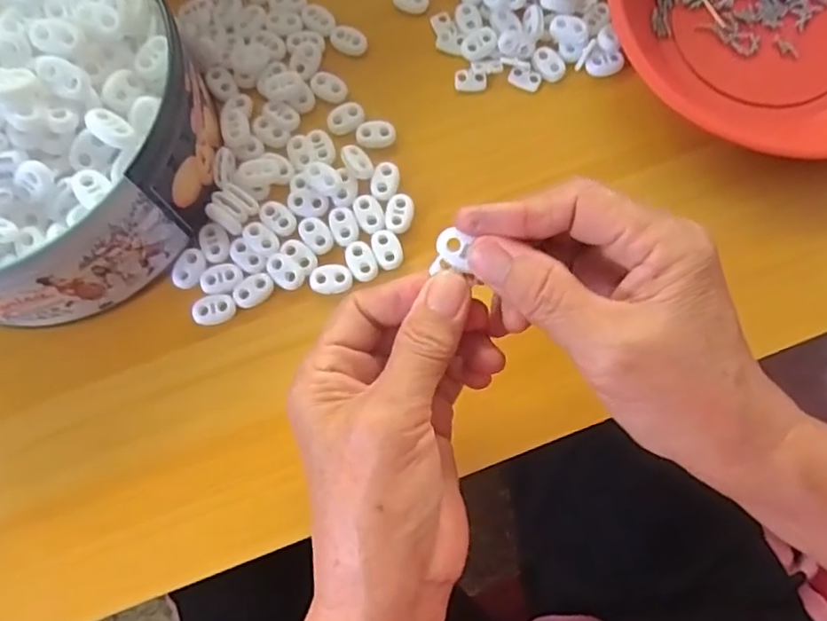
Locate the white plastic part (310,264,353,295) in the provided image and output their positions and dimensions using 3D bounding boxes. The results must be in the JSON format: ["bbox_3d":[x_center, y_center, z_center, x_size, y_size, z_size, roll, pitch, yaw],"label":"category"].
[{"bbox_3d":[-0.044,-0.017,0.330,0.022,0.004,0.016,-9,77,-2],"label":"white plastic part"}]

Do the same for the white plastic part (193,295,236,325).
[{"bbox_3d":[-0.106,0.000,0.325,0.023,0.004,0.015,-11,77,-3],"label":"white plastic part"}]

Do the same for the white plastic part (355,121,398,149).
[{"bbox_3d":[-0.022,-0.101,0.350,0.022,0.005,0.016,-2,76,-1],"label":"white plastic part"}]

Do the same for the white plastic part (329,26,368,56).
[{"bbox_3d":[-0.039,-0.161,0.366,0.022,0.005,0.015,31,78,7],"label":"white plastic part"}]

